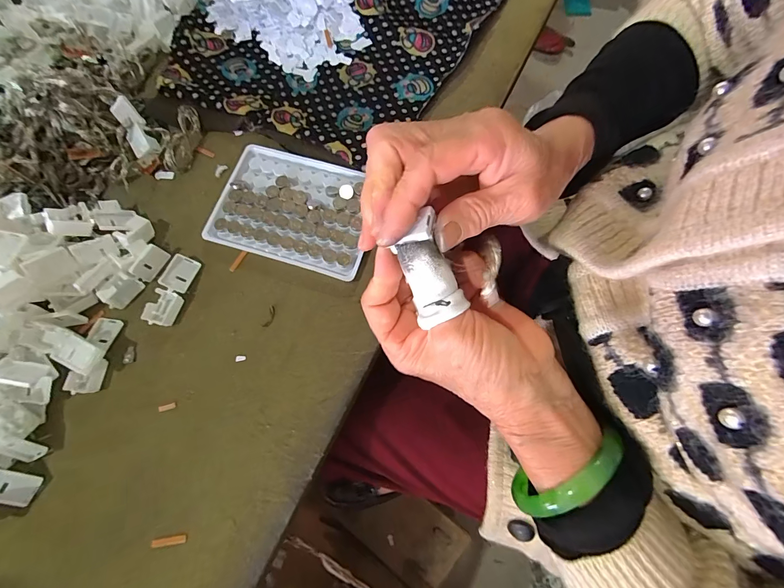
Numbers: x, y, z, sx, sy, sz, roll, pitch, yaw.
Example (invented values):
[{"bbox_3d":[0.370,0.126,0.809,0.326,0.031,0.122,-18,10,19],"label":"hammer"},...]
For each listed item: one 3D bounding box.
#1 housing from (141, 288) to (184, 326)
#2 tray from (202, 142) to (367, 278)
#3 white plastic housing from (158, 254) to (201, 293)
[{"bbox_3d":[-0.174,0.010,0.274,0.019,0.010,0.026,15,73,6],"label":"housing"},{"bbox_3d":[-0.080,-0.071,0.292,0.127,0.010,0.093,16,73,7],"label":"tray"},{"bbox_3d":[-0.165,-0.016,0.279,0.018,0.012,0.027,19,74,7],"label":"white plastic housing"}]

